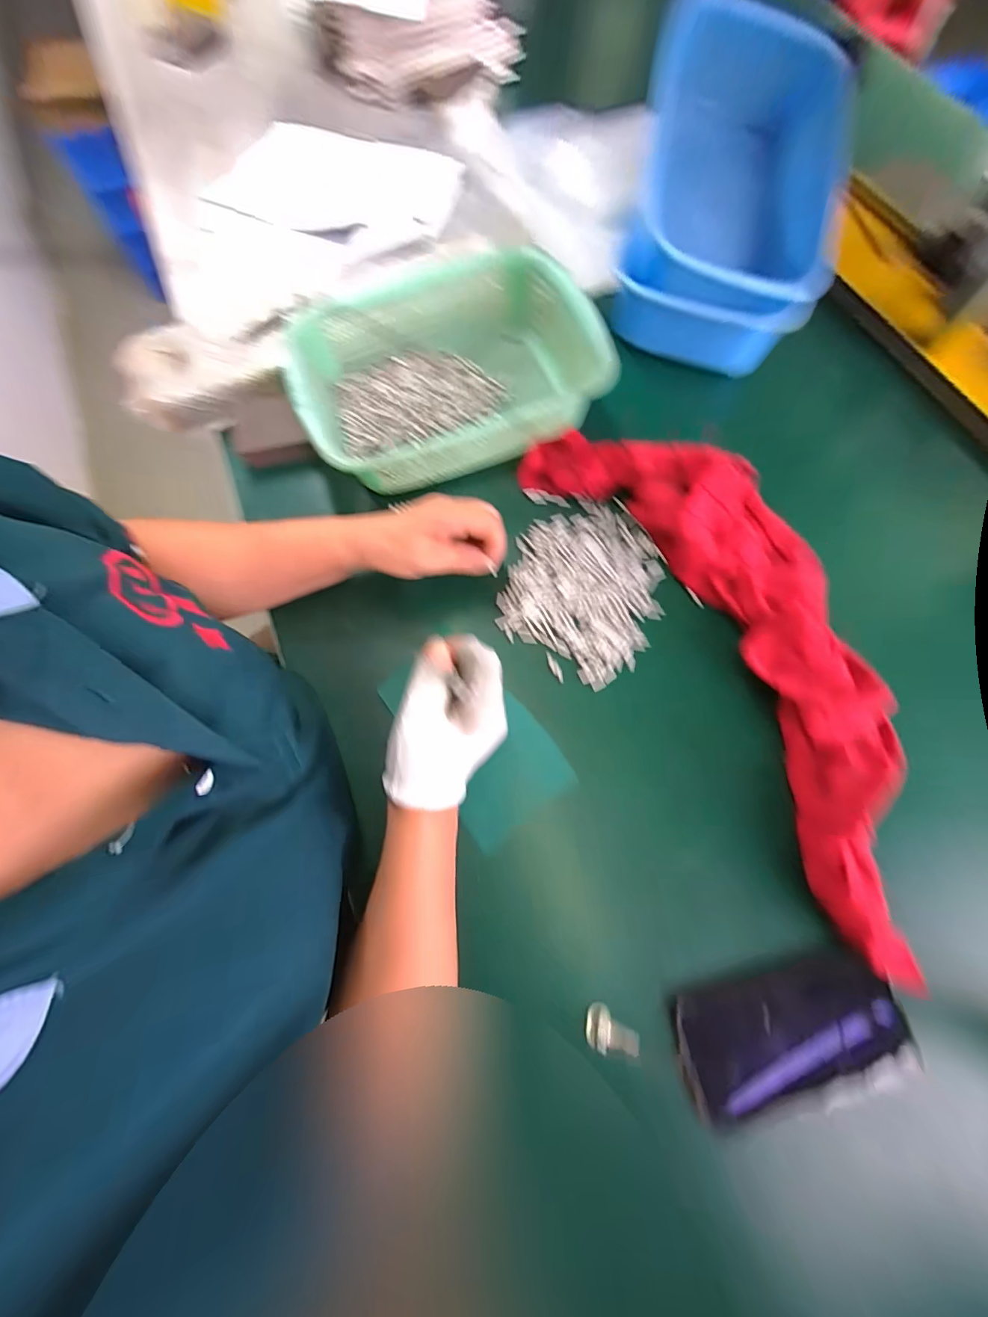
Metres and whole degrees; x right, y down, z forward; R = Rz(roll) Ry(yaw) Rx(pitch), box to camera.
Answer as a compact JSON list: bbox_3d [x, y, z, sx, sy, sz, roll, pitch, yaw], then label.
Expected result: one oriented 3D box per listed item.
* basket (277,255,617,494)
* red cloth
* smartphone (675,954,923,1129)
[{"bbox_3d":[-0.053,-0.296,0.448,0.297,0.081,0.222,-22,74,-8],"label":"basket"},{"bbox_3d":[0.227,-0.032,0.387,0.179,0.055,0.514,-27,75,-10],"label":"red cloth"},{"bbox_3d":[0.210,0.268,0.305,0.153,0.013,0.081,-14,71,0],"label":"smartphone"}]

